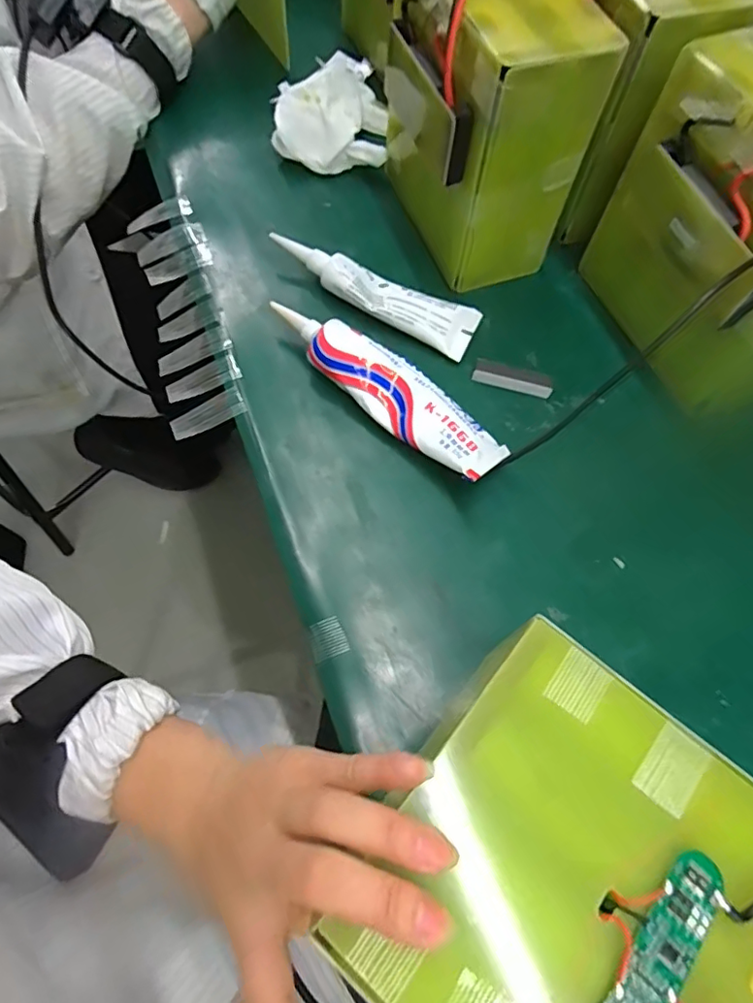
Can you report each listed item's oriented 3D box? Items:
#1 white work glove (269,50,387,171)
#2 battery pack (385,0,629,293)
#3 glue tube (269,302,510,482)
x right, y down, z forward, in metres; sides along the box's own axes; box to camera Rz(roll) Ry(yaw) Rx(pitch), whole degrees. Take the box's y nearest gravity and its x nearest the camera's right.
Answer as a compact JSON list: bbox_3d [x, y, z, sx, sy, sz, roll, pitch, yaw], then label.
[{"bbox_3d":[-0.037,-0.321,0.450,0.089,0.042,0.103,0,67,-1],"label":"white work glove"},{"bbox_3d":[0.066,-0.249,0.355,0.085,0.145,0.140,-16,68,-8],"label":"battery pack"},{"bbox_3d":[0.005,-0.071,0.342,0.166,0.031,0.040,38,71,14],"label":"glue tube"}]

